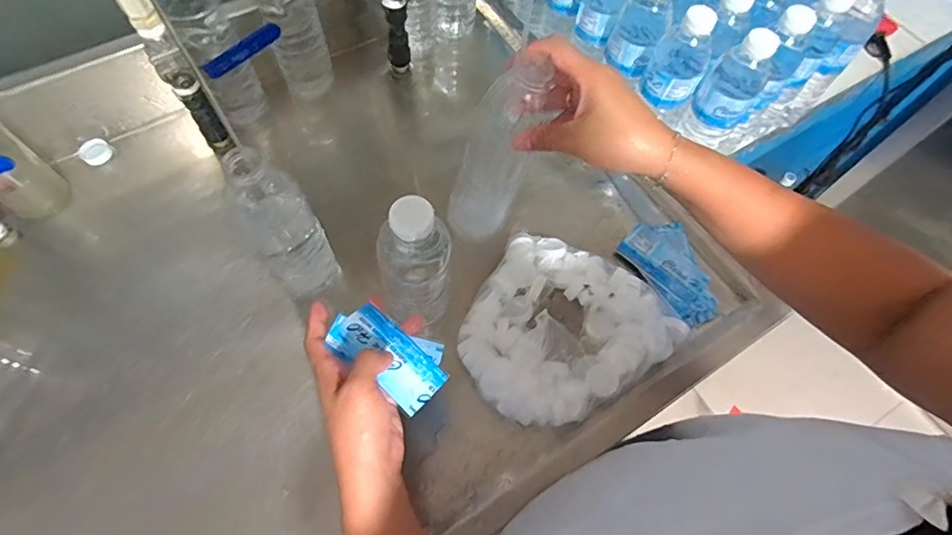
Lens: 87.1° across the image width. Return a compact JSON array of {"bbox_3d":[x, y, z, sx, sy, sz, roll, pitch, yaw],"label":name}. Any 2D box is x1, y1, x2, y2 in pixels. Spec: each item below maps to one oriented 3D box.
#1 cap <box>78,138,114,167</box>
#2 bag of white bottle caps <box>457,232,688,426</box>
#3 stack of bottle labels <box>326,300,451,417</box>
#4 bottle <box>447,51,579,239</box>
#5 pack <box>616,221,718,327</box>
[{"bbox_3d":[-0.447,-0.136,0.589,0.025,0.015,0.031,40,69,15],"label":"cap"},{"bbox_3d":[0.092,0.071,0.511,0.202,0.038,0.193,29,66,11],"label":"bag of white bottle caps"},{"bbox_3d":[-0.072,0.070,0.423,0.102,0.010,0.055,38,68,8],"label":"stack of bottle labels"},{"bbox_3d":[0.022,-0.107,0.463,0.053,0.188,0.057,-31,69,-36],"label":"bottle"},{"bbox_3d":[0.223,0.003,0.566,0.077,0.016,0.124,-29,69,-16],"label":"pack"}]

